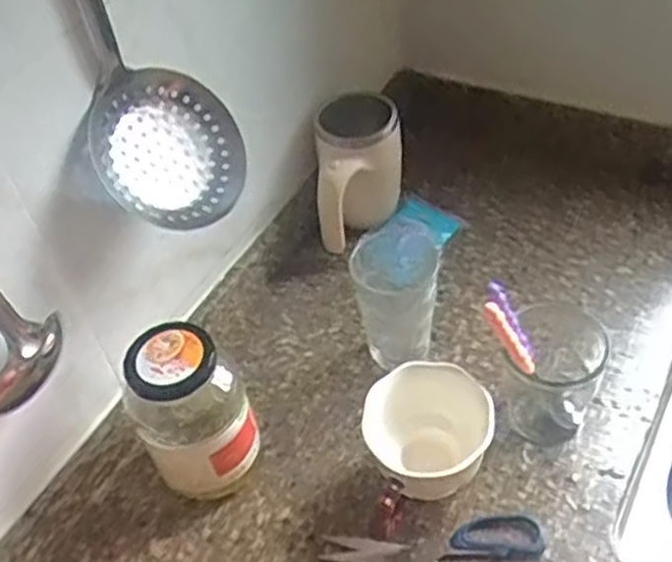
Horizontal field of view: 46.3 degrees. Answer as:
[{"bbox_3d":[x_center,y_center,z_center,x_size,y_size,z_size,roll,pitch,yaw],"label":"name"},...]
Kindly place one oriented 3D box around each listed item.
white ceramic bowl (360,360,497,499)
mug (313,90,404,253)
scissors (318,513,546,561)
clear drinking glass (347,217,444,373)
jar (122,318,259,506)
[{"bbox_3d":[0.077,0.135,0.665,0.099,0.097,0.104,-4,47,4],"label":"white ceramic bowl"},{"bbox_3d":[0.026,-0.121,0.851,0.085,0.125,0.127,2,48,9],"label":"mug"},{"bbox_3d":[0.078,0.225,0.645,0.177,0.008,0.090,6,49,10],"label":"scissors"},{"bbox_3d":[0.057,0.024,0.746,0.072,0.130,0.086,6,49,12],"label":"clear drinking glass"},{"bbox_3d":[-0.117,0.114,0.662,0.089,0.162,0.083,-4,47,4],"label":"jar"}]

